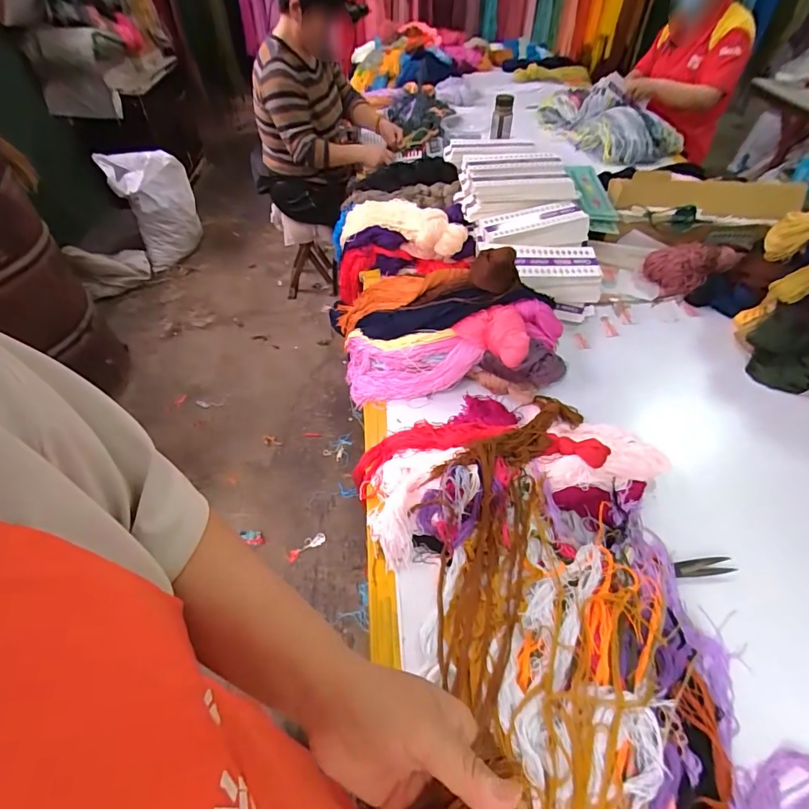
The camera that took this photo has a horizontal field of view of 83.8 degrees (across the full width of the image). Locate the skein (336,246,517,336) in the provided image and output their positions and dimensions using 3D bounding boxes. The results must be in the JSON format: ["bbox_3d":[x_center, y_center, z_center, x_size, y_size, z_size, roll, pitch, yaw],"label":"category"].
[{"bbox_3d":[0.035,-0.233,0.915,0.377,0.068,0.126,-8,43,25],"label":"skein"}]

